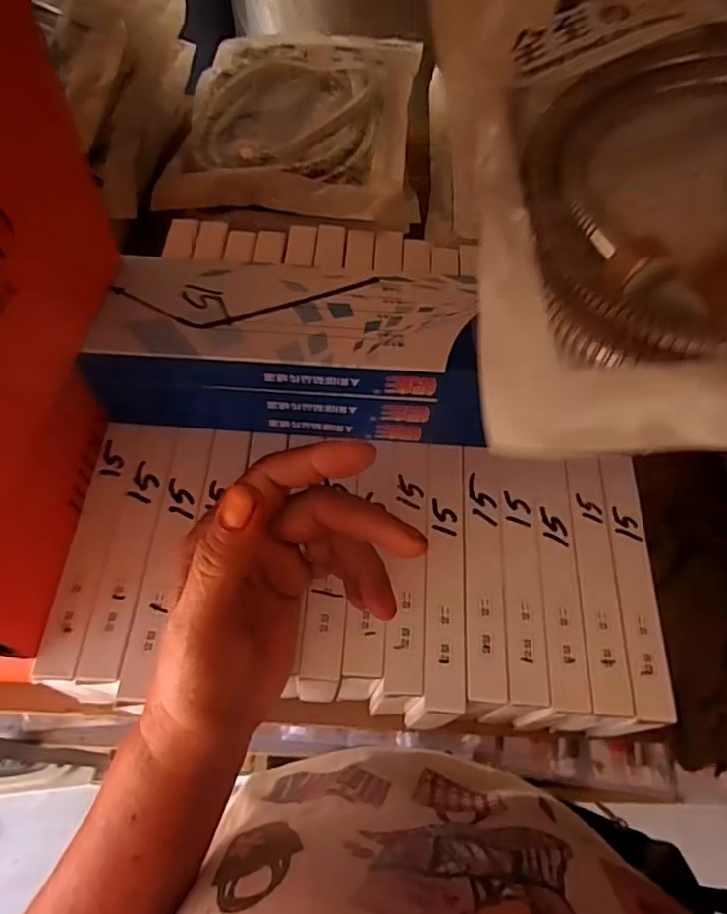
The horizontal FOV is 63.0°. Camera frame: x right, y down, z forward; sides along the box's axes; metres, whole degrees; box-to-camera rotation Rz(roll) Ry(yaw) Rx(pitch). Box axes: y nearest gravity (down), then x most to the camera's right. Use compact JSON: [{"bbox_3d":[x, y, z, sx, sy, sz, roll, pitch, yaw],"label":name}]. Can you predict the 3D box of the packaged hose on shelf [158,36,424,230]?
[{"bbox_3d":[-0.053,-0.292,0.502,0.195,0.016,0.235,6,61,-1],"label":"packaged hose on shelf"}]

